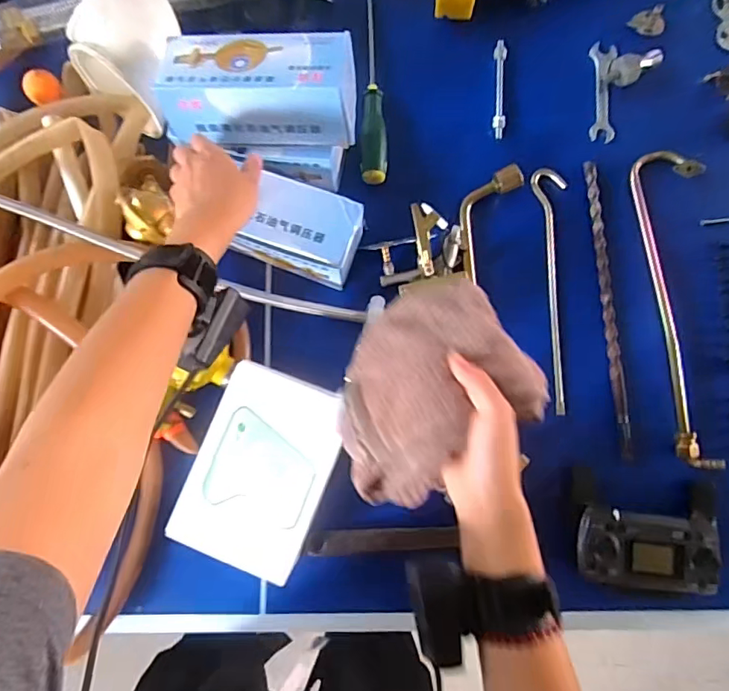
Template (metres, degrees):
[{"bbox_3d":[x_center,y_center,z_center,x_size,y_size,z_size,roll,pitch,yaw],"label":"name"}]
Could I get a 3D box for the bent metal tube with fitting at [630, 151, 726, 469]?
[{"bbox_3d":[0.357,-0.048,0.588,0.070,0.029,0.360,-2,82,1],"label":"bent metal tube with fitting"}]

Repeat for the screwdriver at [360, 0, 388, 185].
[{"bbox_3d":[0.015,-0.309,0.627,0.030,0.027,0.243,2,82,1],"label":"screwdriver"}]

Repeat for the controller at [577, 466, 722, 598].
[{"bbox_3d":[0.297,0.197,0.548,0.148,0.041,0.116,7,82,2],"label":"controller"}]

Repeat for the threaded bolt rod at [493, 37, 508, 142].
[{"bbox_3d":[0.164,-0.311,0.635,0.014,0.013,0.124,3,82,1],"label":"threaded bolt rod"}]

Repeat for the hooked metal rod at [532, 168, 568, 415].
[{"bbox_3d":[0.226,-0.067,0.604,0.037,0.011,0.285,-4,82,1],"label":"hooked metal rod"}]

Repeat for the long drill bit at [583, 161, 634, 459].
[{"bbox_3d":[0.278,-0.046,0.594,0.013,0.014,0.338,-4,82,1],"label":"long drill bit"}]

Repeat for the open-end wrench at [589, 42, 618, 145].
[{"bbox_3d":[0.290,-0.308,0.636,0.028,0.008,0.128,4,82,2],"label":"open-end wrench"}]

